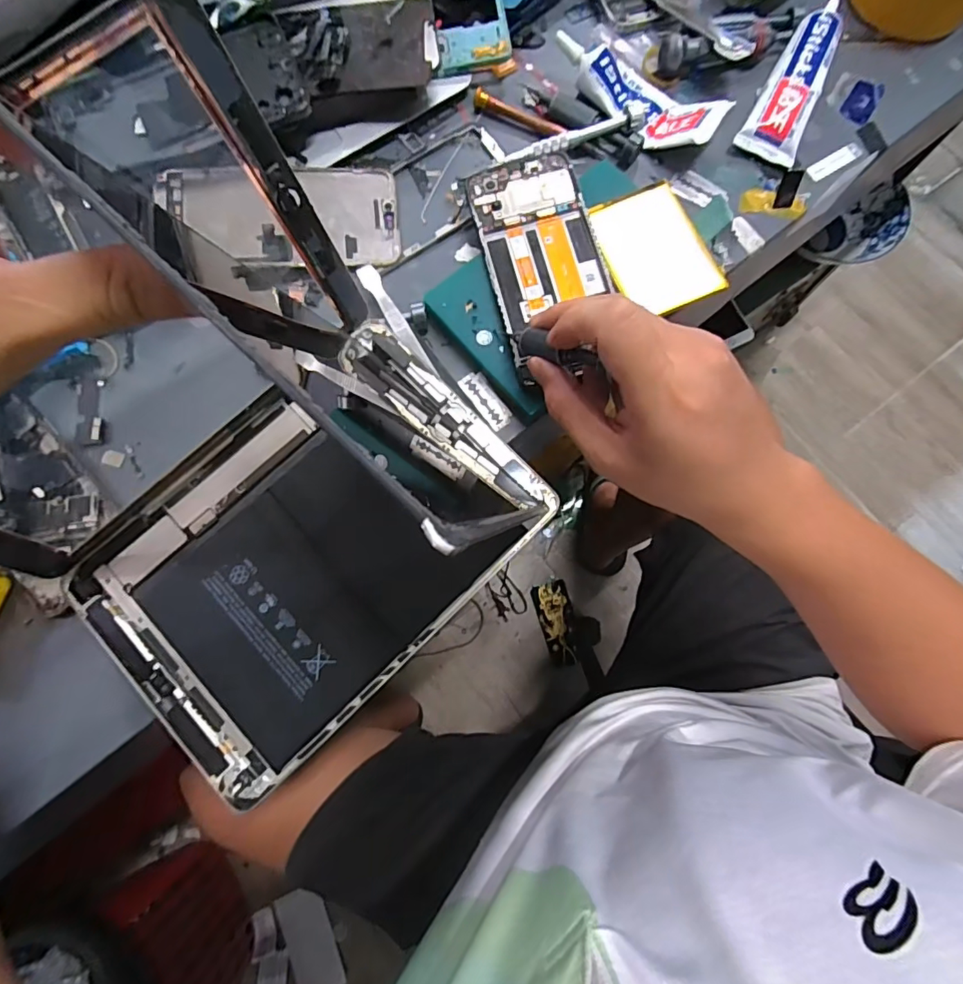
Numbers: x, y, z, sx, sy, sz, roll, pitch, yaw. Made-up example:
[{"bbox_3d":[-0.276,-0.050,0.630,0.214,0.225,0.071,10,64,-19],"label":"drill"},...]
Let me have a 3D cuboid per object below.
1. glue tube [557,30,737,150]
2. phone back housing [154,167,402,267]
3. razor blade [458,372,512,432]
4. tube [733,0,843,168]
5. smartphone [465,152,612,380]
[{"bbox_3d":[0.112,-0.286,0.363,0.126,0.025,0.046,38,80,8],"label":"glue tube"},{"bbox_3d":[-0.134,-0.188,0.344,0.152,0.010,0.074,-1,78,-7],"label":"phone back housing"},{"bbox_3d":[0.004,-0.060,0.333,0.017,0.004,0.042,-35,79,-8],"label":"razor blade"},{"bbox_3d":[0.232,-0.301,0.367,0.041,0.022,0.129,28,79,6],"label":"tube"},{"bbox_3d":[0.041,-0.148,0.327,0.071,0.007,0.153,-13,81,1],"label":"smartphone"}]

